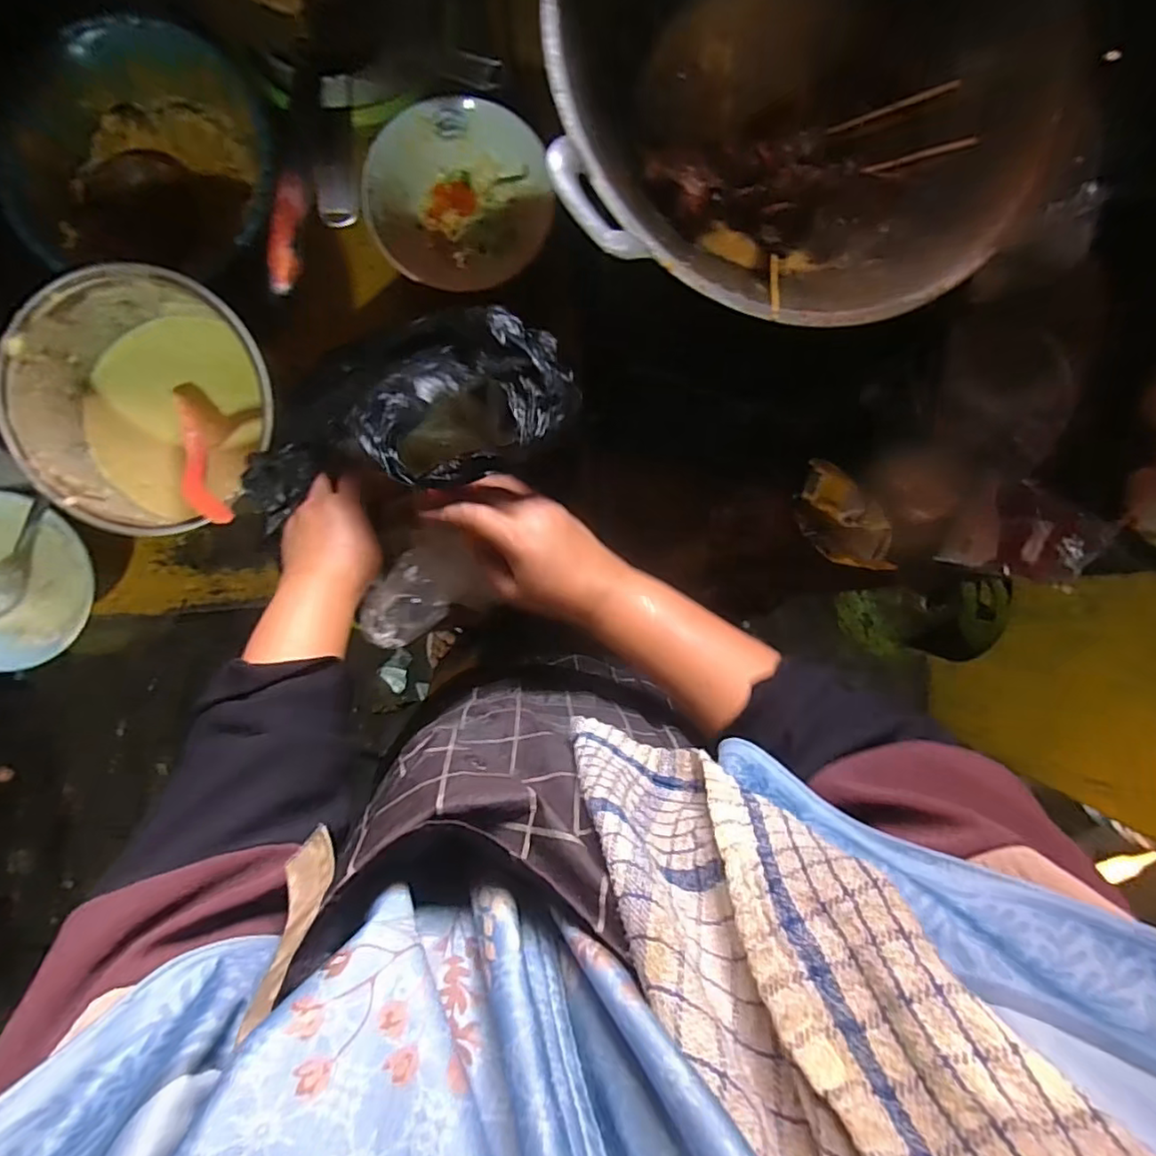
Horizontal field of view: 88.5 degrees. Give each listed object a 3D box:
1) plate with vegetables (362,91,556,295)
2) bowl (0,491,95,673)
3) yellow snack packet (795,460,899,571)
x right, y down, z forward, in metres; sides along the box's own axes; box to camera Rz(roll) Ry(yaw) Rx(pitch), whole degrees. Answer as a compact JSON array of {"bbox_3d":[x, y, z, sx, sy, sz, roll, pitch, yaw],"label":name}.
[{"bbox_3d":[-0.105,-0.347,0.545,0.157,0.049,0.155,0,93,-5],"label":"plate with vegetables"},{"bbox_3d":[-0.518,0.004,0.540,0.159,0.051,0.153,0,93,-5],"label":"bowl"},{"bbox_3d":[0.283,-0.055,0.628,0.144,0.023,0.070,41,111,-8],"label":"yellow snack packet"}]

